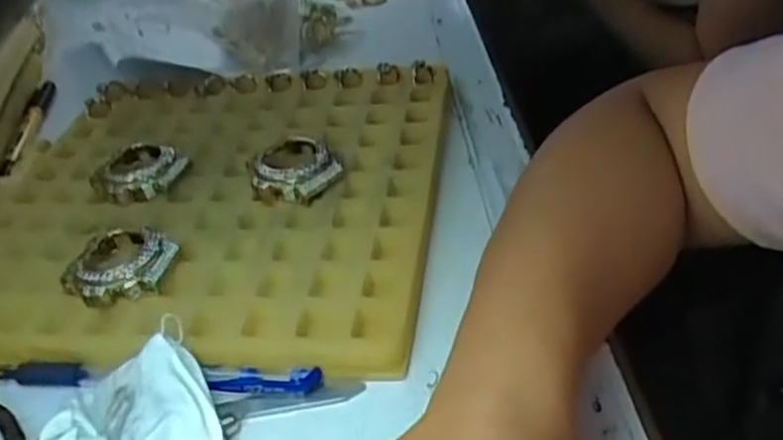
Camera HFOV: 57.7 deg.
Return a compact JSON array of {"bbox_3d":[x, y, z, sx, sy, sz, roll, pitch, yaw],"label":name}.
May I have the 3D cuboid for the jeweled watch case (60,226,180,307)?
[{"bbox_3d":[-0.135,0.021,0.349,0.056,0.015,0.046,12,43,22],"label":"jeweled watch case"}]

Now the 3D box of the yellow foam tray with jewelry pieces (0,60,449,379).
[{"bbox_3d":[-0.113,-0.022,0.403,0.270,0.021,0.242,0,40,9],"label":"yellow foam tray with jewelry pieces"}]

